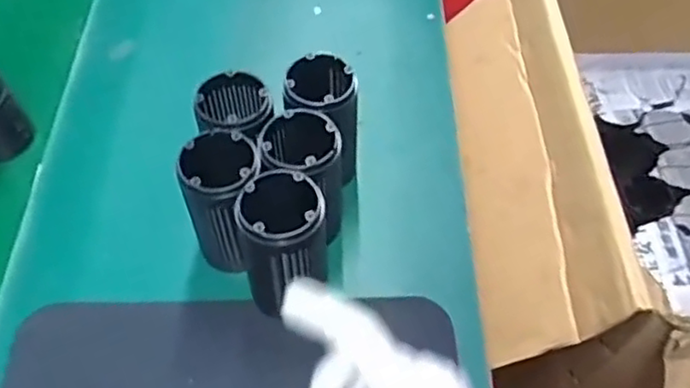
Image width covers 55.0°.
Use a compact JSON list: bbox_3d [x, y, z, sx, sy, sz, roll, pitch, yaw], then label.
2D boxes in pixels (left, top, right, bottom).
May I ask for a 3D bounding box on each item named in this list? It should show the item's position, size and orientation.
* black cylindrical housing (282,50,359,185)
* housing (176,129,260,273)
[{"bbox_3d":[-0.019,-0.051,0.504,0.052,0.104,0.050,1,55,-1],"label":"black cylindrical housing"},{"bbox_3d":[-0.083,0.006,0.461,0.050,0.096,0.050,1,55,-1],"label":"housing"}]

